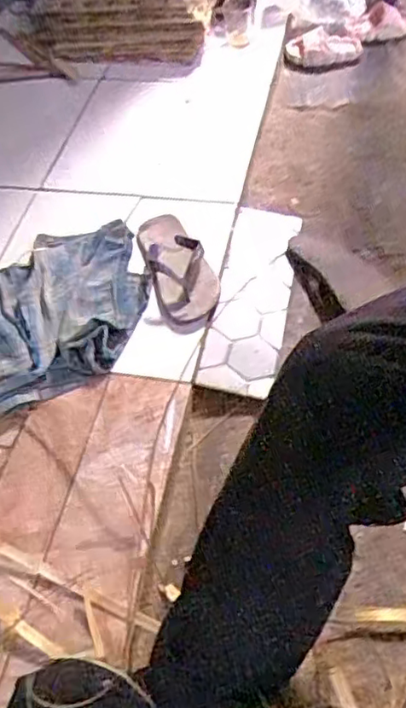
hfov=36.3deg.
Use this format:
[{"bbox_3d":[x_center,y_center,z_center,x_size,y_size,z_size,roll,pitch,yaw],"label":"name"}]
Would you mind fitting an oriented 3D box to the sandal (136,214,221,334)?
[{"bbox_3d":[-0.038,-0.142,1.029,0.106,0.036,0.241,-16,66,-9],"label":"sandal"}]

